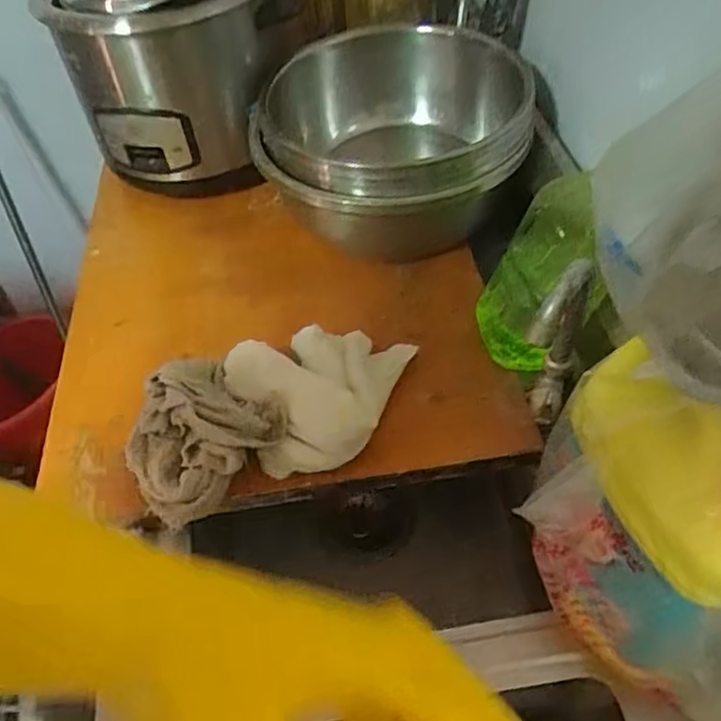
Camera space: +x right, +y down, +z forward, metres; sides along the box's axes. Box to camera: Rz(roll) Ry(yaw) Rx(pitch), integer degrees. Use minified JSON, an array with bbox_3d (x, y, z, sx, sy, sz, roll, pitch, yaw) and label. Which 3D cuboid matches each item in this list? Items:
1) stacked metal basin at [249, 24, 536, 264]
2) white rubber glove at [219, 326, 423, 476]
[{"bbox_3d":[0.032,-0.268,0.767,0.286,0.151,0.320,-2,50,4],"label":"stacked metal basin"},{"bbox_3d":[-0.031,0.025,0.596,0.165,0.072,0.137,-13,50,-6],"label":"white rubber glove"}]

